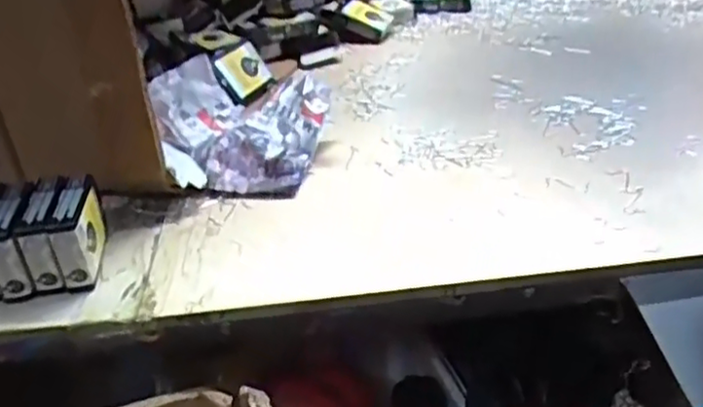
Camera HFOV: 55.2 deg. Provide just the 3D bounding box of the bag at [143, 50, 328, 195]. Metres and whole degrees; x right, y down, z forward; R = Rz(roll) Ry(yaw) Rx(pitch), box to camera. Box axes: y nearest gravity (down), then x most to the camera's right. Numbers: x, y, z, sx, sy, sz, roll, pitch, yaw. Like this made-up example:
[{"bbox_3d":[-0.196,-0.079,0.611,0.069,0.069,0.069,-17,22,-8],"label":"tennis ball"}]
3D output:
[{"bbox_3d":[-0.099,-0.075,0.620,0.157,0.062,0.170,-13,33,-11],"label":"bag"}]

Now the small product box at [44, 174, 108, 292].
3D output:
[{"bbox_3d":[-0.196,0.022,0.488,0.020,0.063,0.066,-7,33,-2],"label":"small product box"}]

